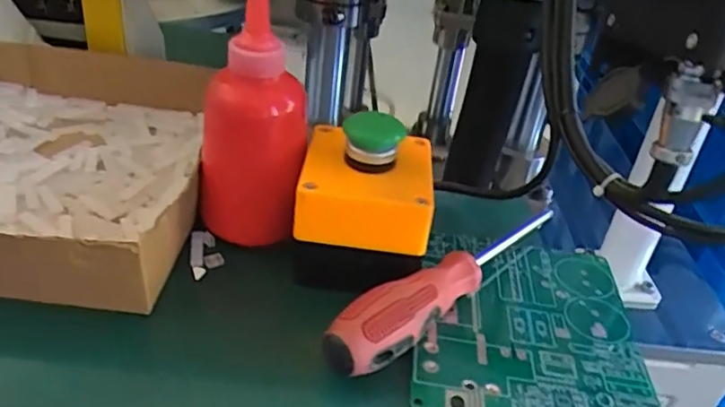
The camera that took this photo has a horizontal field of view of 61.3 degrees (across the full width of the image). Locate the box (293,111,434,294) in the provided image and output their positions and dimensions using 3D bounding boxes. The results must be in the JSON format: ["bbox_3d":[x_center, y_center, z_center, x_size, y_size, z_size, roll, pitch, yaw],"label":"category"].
[{"bbox_3d":[0.001,0.000,0.340,0.073,0.082,0.069,10,35,2],"label":"box"}]

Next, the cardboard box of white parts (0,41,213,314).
[{"bbox_3d":[-0.217,-0.038,0.393,0.229,0.048,0.271,4,35,-5],"label":"cardboard box of white parts"}]

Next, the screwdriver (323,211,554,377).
[{"bbox_3d":[0.055,0.036,0.339,0.027,0.027,0.189,33,42,31],"label":"screwdriver"}]

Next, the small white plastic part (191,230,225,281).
[{"bbox_3d":[-0.091,0.027,0.357,0.017,0.012,0.036,-2,36,-14],"label":"small white plastic part"}]

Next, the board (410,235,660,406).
[{"bbox_3d":[0.090,0.065,0.343,0.119,0.010,0.143,8,35,1],"label":"board"}]

